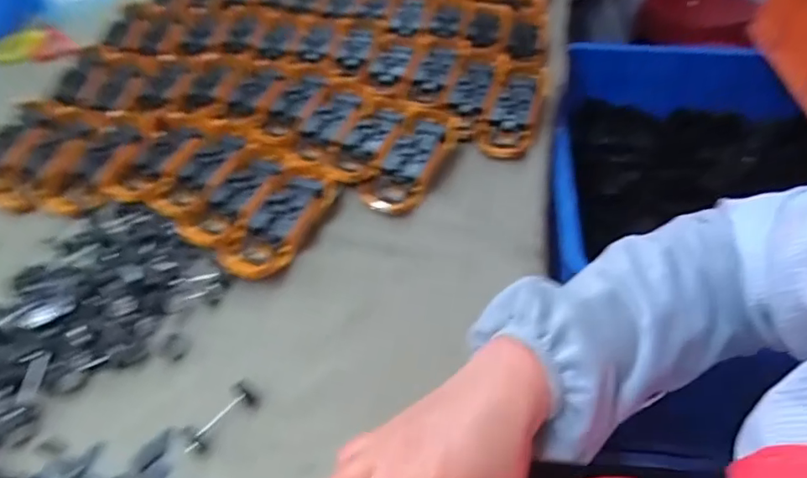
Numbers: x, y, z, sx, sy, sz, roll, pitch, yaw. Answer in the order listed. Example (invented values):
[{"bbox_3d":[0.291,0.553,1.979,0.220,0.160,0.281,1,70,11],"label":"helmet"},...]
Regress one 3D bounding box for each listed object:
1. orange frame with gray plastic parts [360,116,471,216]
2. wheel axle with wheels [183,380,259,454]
[{"bbox_3d":[0.016,-0.090,0.582,0.060,0.028,0.158,20,50,20],"label":"orange frame with gray plastic parts"},{"bbox_3d":[-0.129,0.126,0.389,0.019,0.015,0.056,28,53,26],"label":"wheel axle with wheels"}]

